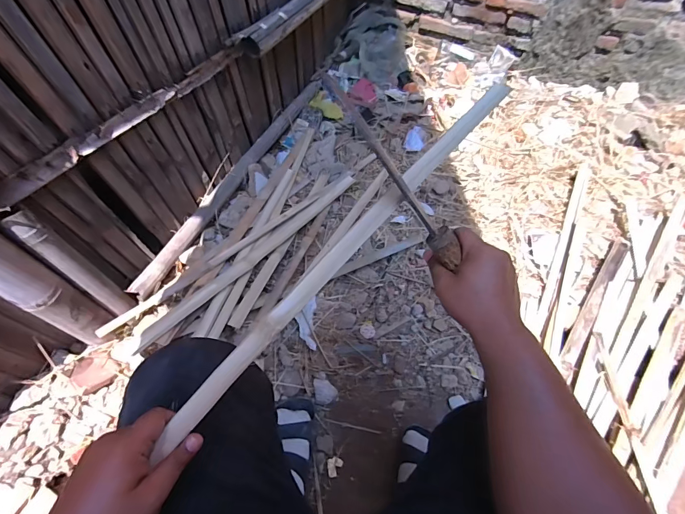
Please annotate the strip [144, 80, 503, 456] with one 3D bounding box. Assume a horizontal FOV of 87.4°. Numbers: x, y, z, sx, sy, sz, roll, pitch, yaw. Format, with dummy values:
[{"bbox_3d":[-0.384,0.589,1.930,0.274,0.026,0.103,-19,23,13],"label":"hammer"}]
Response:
[{"bbox_3d":[0.011,-0.013,0.400,0.029,0.013,0.548,40,79,20],"label":"strip"}]

